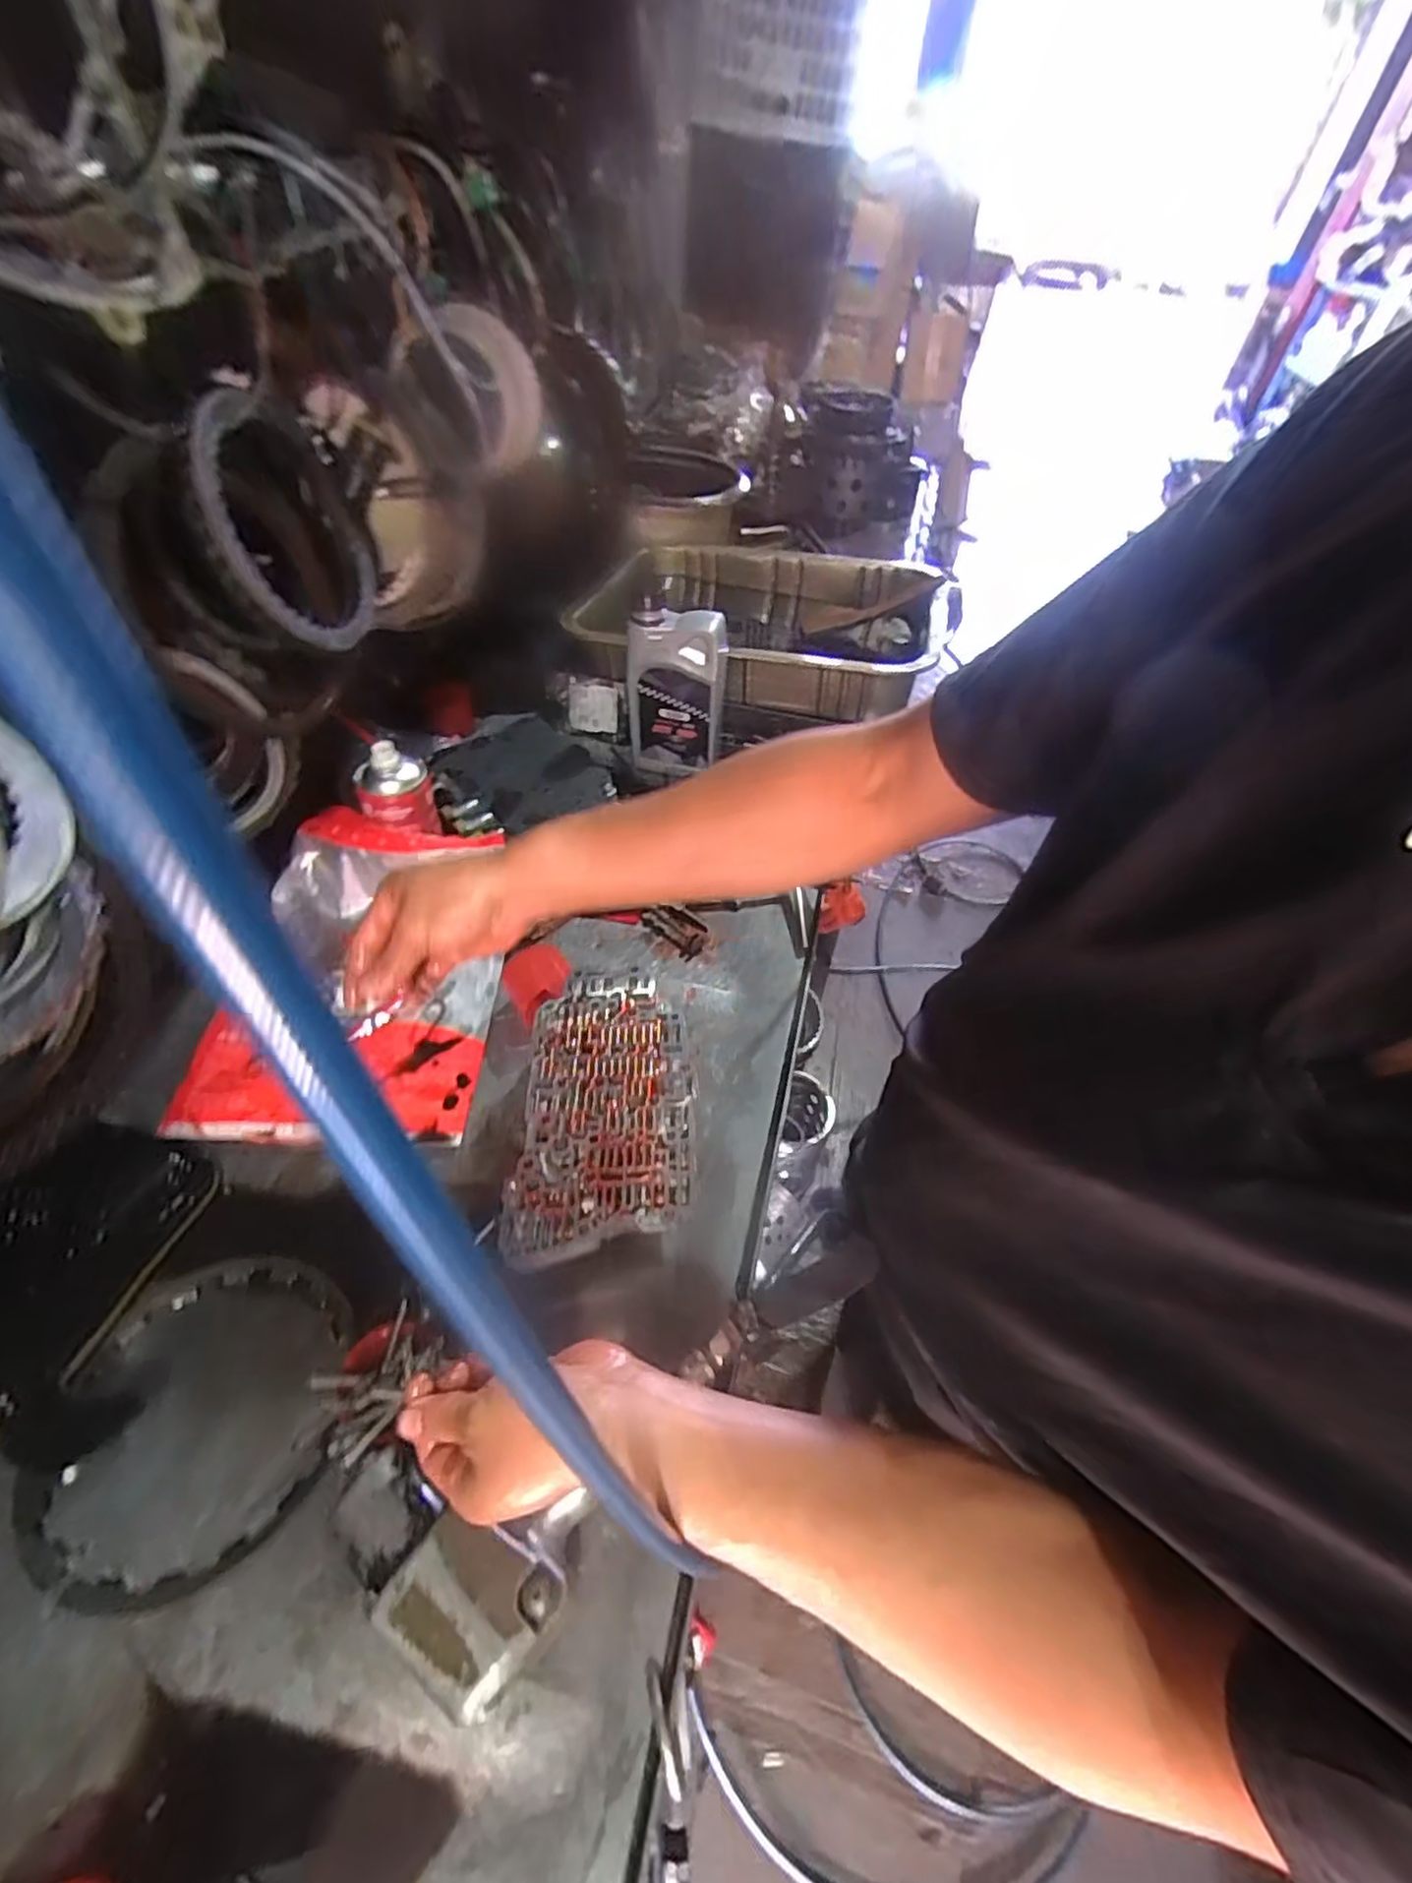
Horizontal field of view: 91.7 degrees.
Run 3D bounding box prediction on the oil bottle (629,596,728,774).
[{"bbox_3d":[-0.035,-0.299,0.825,0.115,0.192,0.046,9,49,4],"label":"oil bottle"}]

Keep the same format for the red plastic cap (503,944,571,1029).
[{"bbox_3d":[-0.159,0.043,0.660,0.061,0.047,0.060,2,49,-2],"label":"red plastic cap"}]

